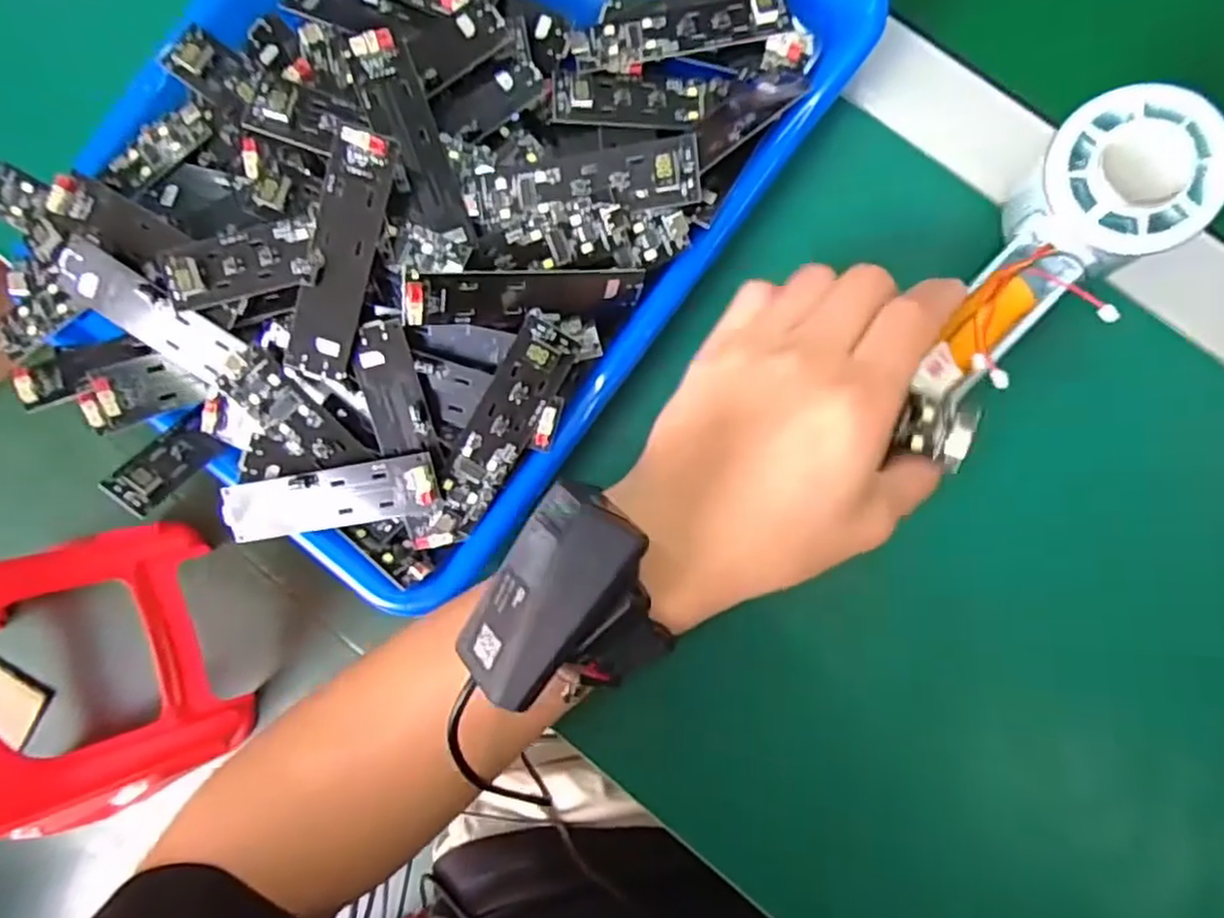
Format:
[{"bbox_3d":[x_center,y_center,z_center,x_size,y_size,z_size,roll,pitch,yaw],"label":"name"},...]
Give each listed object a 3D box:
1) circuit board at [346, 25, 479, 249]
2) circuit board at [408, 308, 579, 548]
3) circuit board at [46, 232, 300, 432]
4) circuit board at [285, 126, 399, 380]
[{"bbox_3d":[-0.075,-0.121,0.271,0.023,0.006,0.081,-18,94,-15],"label":"circuit board"},{"bbox_3d":[-0.046,-0.007,0.277,0.022,0.009,0.100,29,100,-11],"label":"circuit board"},{"bbox_3d":[-0.172,-0.050,0.279,0.106,0.009,0.023,34,103,1],"label":"circuit board"},{"bbox_3d":[-0.101,-0.074,0.262,0.023,0.008,0.088,17,104,-4],"label":"circuit board"}]

